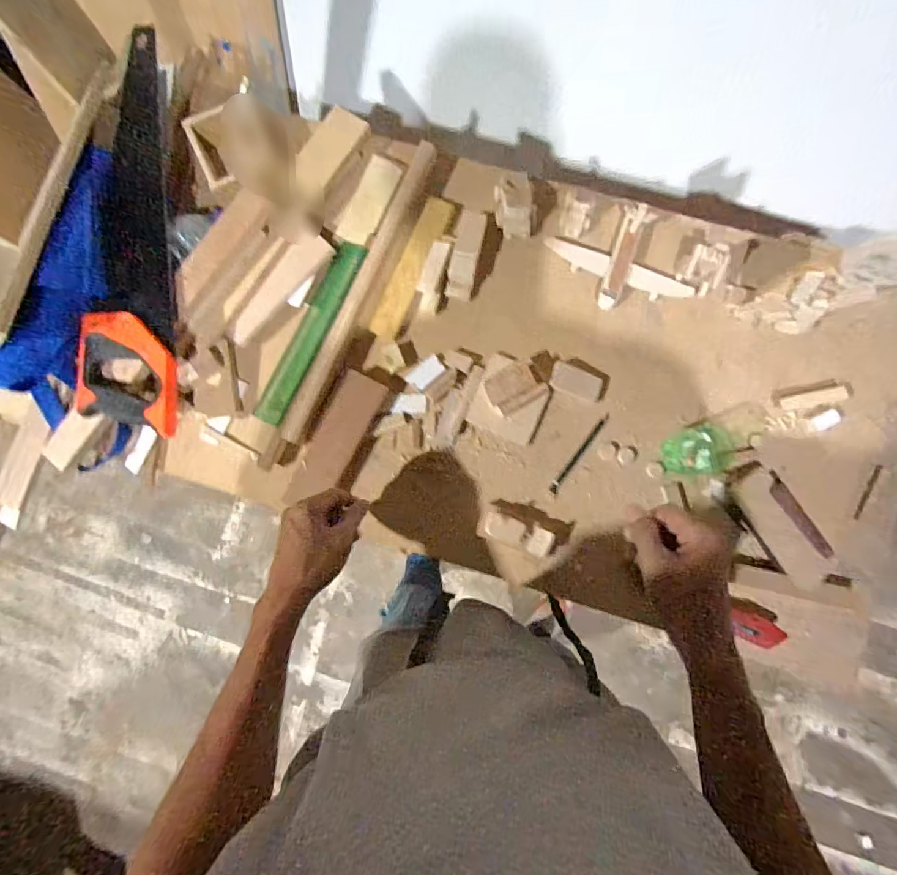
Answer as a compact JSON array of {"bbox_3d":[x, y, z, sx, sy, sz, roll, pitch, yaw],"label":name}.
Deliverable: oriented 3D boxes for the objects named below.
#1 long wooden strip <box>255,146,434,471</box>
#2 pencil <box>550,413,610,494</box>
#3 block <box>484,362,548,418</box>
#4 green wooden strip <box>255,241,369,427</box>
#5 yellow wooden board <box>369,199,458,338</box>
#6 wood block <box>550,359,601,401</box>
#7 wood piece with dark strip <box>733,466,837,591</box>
[{"bbox_3d":[-0.126,-0.173,0.601,0.033,0.020,0.457,24,85,6],"label":"long wooden strip"},{"bbox_3d":[0.166,0.020,0.589,0.011,0.005,0.120,36,86,4],"label":"pencil"},{"bbox_3d":[0.084,-0.063,0.584,0.074,0.035,0.054,-32,83,-1],"label":"block"},{"bbox_3d":[-0.176,-0.137,0.599,0.041,0.013,0.255,25,86,6],"label":"green wooden strip"},{"bbox_3d":[-0.049,-0.228,0.619,0.039,0.010,0.200,25,87,-13],"label":"yellow wooden board"},{"bbox_3d":[0.162,-0.071,0.589,0.065,0.011,0.033,19,85,5],"label":"wood block"},{"bbox_3d":[0.405,0.107,0.557,0.062,0.023,0.143,-29,83,0],"label":"wood piece with dark strip"}]

